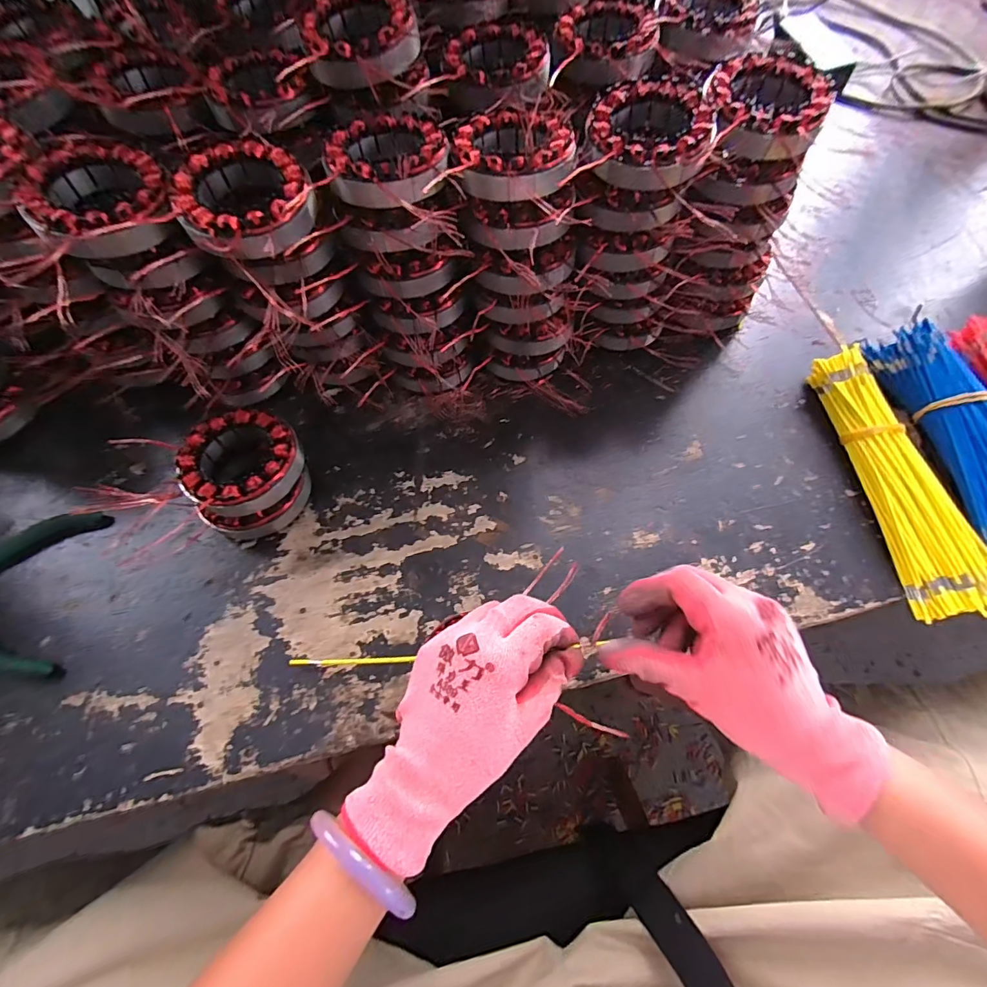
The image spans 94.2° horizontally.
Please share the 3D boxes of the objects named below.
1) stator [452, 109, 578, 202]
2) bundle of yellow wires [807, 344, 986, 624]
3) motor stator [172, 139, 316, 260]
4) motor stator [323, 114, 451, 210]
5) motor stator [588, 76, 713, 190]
[{"bbox_3d":[0.016,-0.245,0.328,0.085,0.026,0.087,0,65,0],"label":"stator"},{"bbox_3d":[0.348,-0.017,0.391,0.070,0.032,0.238,-4,65,-2],"label":"bundle of yellow wires"},{"bbox_3d":[-0.167,-0.197,0.309,0.083,0.029,0.087,0,65,0],"label":"motor stator"},{"bbox_3d":[-0.074,-0.233,0.325,0.083,0.029,0.088,-6,65,-3],"label":"motor stator"},{"bbox_3d":[0.115,-0.261,0.331,0.088,0.030,0.088,26,68,11],"label":"motor stator"}]

